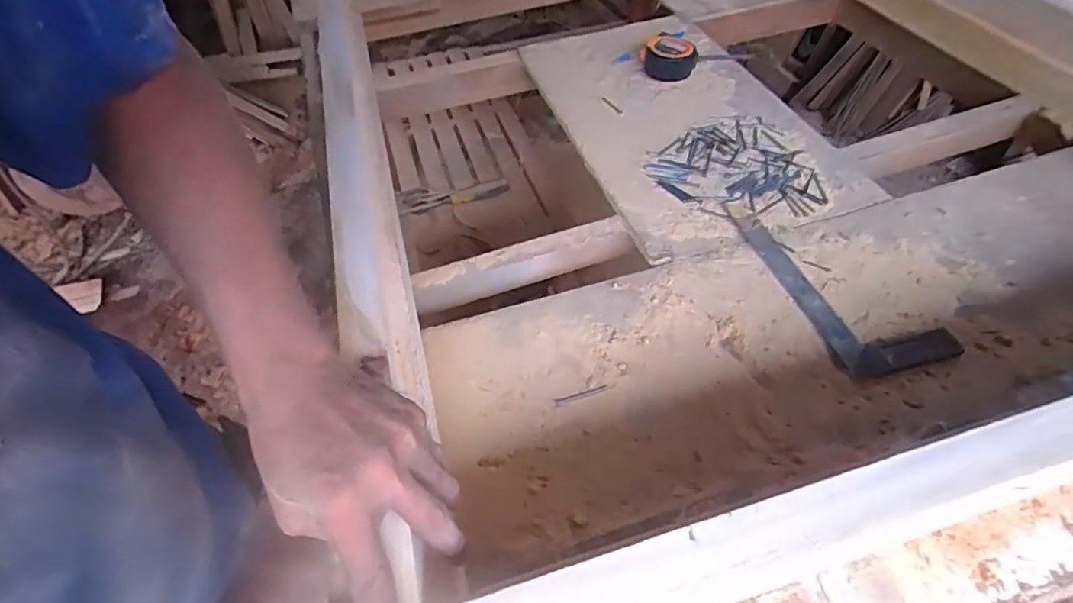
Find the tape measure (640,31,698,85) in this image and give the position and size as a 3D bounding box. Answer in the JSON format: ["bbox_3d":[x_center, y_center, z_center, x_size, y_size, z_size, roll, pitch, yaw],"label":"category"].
[{"bbox_3d":[0.196,-0.365,0.821,0.063,0.045,0.080,-25,51,-18],"label":"tape measure"}]

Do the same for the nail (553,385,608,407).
[{"bbox_3d":[0.039,0.082,0.477,0.049,0.004,0.007,-15,49,-10],"label":"nail"}]

